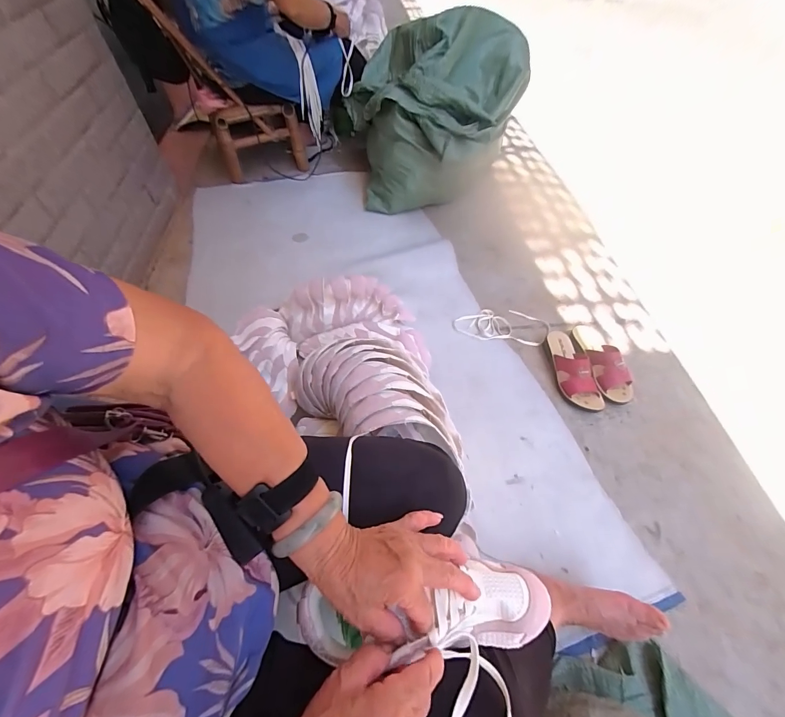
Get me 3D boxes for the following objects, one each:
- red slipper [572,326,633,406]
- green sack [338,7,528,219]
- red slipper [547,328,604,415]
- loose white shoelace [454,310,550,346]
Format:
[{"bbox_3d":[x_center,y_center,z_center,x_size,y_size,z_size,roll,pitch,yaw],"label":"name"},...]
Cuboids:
[{"bbox_3d":[0.535,0.004,0.925,0.091,0.083,0.229,-2,56,-3],"label":"red slipper"},{"bbox_3d":[0.118,-0.797,1.224,0.577,0.434,0.455,9,56,7],"label":"green sack"},{"bbox_3d":[0.443,0.021,0.903,0.082,0.079,0.229,-8,56,-6],"label":"red slipper"},{"bbox_3d":[0.301,-0.093,1.003,0.262,0.012,0.111,6,56,1],"label":"loose white shoelace"}]

